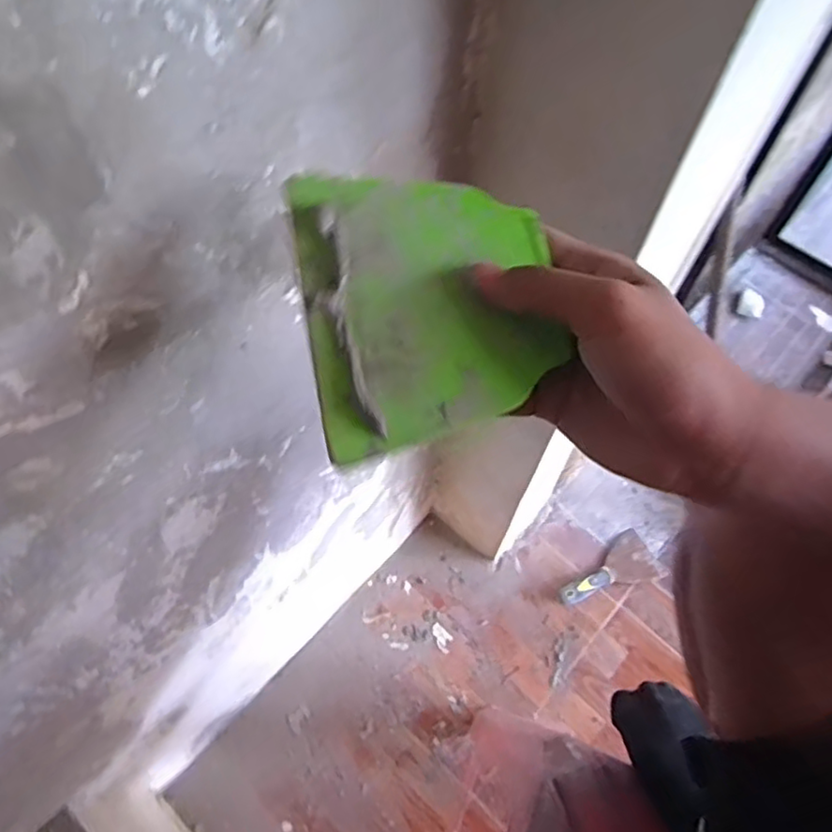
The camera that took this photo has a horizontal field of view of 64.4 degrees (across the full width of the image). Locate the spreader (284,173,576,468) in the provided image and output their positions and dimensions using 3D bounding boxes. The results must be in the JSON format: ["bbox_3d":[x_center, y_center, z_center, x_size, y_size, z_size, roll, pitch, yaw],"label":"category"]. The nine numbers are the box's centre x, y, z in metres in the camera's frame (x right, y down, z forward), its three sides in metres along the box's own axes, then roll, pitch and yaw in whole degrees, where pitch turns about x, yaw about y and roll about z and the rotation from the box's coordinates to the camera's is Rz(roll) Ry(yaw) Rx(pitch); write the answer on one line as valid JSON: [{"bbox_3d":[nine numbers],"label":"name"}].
[{"bbox_3d":[0.006,-0.049,0.274,0.102,0.009,0.119,-9,77,-10],"label":"spreader"}]

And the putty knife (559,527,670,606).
[{"bbox_3d":[0.352,0.292,1.191,0.183,0.022,0.094,-30,68,-15],"label":"putty knife"}]

